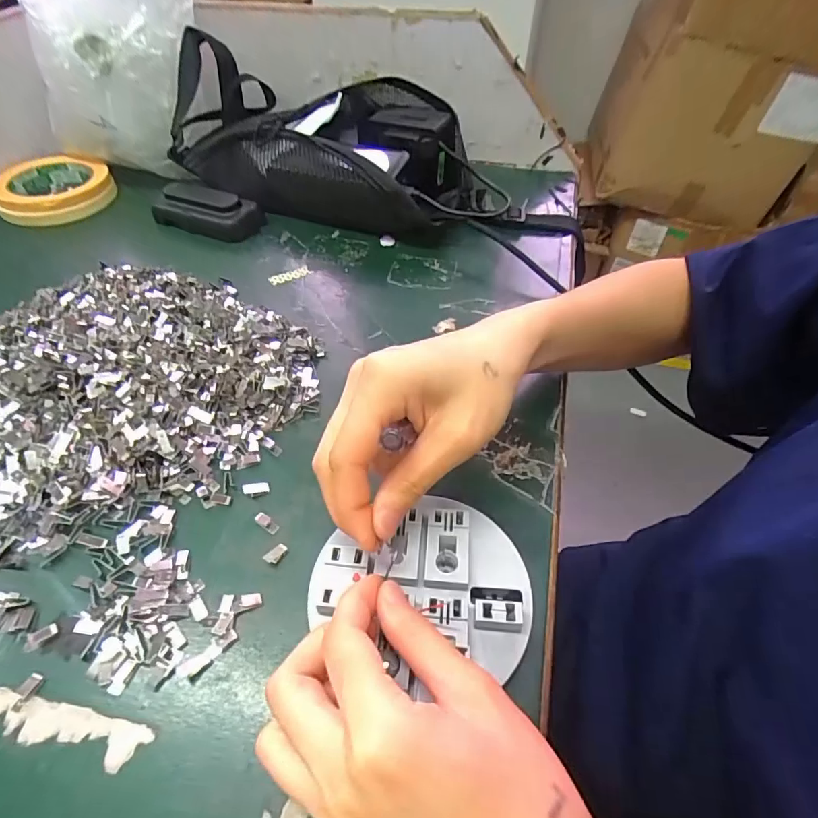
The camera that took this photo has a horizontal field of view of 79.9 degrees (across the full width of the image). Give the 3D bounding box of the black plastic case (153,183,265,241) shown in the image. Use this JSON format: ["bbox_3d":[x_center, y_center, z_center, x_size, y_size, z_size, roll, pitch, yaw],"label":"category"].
[{"bbox_3d":[-0.195,-0.192,0.469,0.104,0.029,0.045,17,51,12],"label":"black plastic case"}]

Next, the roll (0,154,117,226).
[{"bbox_3d":[-0.367,-0.232,0.508,0.112,0.028,0.108,1,50,-1],"label":"roll"}]

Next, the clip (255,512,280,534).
[{"bbox_3d":[-0.078,0.062,0.266,0.015,0.004,0.006,31,55,22],"label":"clip"}]

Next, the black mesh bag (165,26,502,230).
[{"bbox_3d":[-0.083,-0.258,0.481,0.323,0.091,0.133,19,52,14],"label":"black mesh bag"}]

